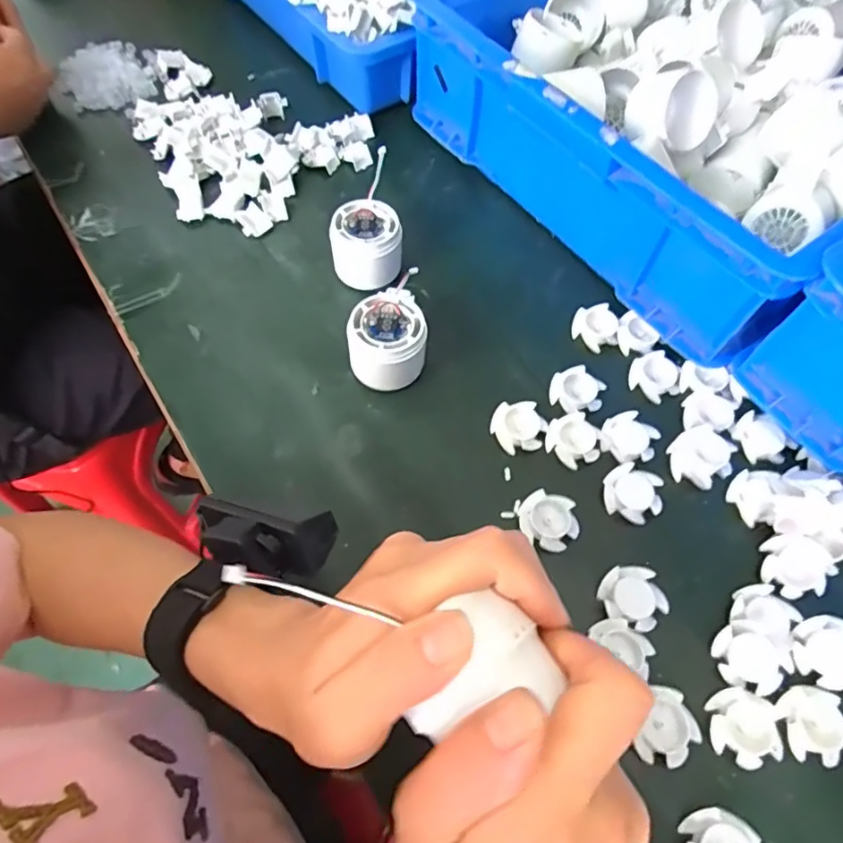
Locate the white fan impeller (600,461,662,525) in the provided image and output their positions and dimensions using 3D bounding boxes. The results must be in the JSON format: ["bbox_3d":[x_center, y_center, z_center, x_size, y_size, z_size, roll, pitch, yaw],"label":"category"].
[{"bbox_3d":[0.153,0.052,0.409,0.040,0.009,0.040,-1,65,2],"label":"white fan impeller"}]

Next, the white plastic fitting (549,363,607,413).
[{"bbox_3d":[0.123,-0.022,0.446,0.037,0.014,0.040,-37,69,-19],"label":"white plastic fitting"}]

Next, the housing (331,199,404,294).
[{"bbox_3d":[-0.046,-0.149,0.486,0.057,0.056,0.056,1,62,-1],"label":"housing"}]

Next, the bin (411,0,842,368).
[{"bbox_3d":[0.343,-0.370,0.540,0.587,0.116,0.414,-33,68,-17],"label":"bin"}]

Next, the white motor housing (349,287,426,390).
[{"bbox_3d":[-0.026,-0.060,0.437,0.057,0.056,0.059,1,62,-1],"label":"white motor housing"}]

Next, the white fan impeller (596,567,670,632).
[{"bbox_3d":[0.138,0.117,0.370,0.040,0.013,0.040,1,62,-1],"label":"white fan impeller"}]

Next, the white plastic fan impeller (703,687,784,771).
[{"bbox_3d":[0.192,0.181,0.334,0.039,0.008,0.040,1,62,-1],"label":"white plastic fan impeller"}]

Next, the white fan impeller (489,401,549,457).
[{"bbox_3d":[0.074,0.004,0.428,0.038,0.011,0.038,-11,63,-7],"label":"white fan impeller"}]

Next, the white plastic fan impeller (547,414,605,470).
[{"bbox_3d":[0.116,0.014,0.423,0.037,0.008,0.040,-36,68,-18],"label":"white plastic fan impeller"}]

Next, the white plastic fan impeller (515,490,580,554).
[{"bbox_3d":[0.088,0.070,0.395,0.042,0.016,0.039,1,62,-1],"label":"white plastic fan impeller"}]

